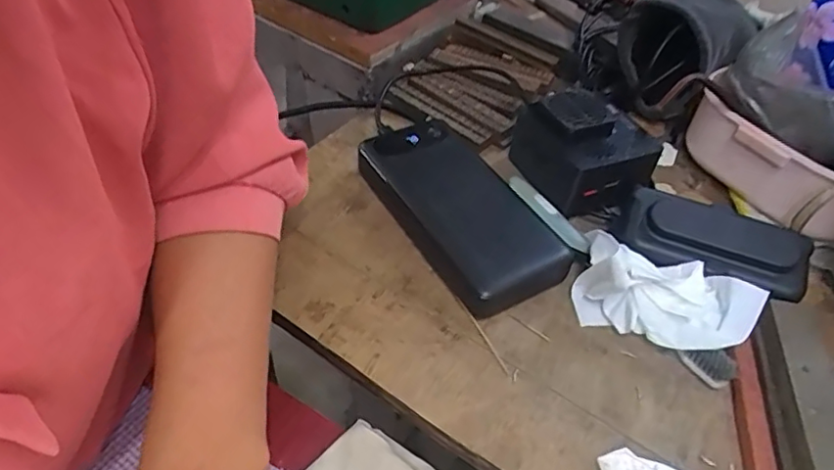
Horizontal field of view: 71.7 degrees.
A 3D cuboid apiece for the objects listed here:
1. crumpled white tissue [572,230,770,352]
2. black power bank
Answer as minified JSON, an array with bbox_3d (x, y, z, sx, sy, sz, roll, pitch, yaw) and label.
[{"bbox_3d":[0.138,0.033,0.328,0.090,0.047,0.044,25,50,18],"label":"crumpled white tissue"},{"bbox_3d":[0.026,-0.021,0.380,0.072,0.029,0.155,-23,53,-23],"label":"black power bank"}]

